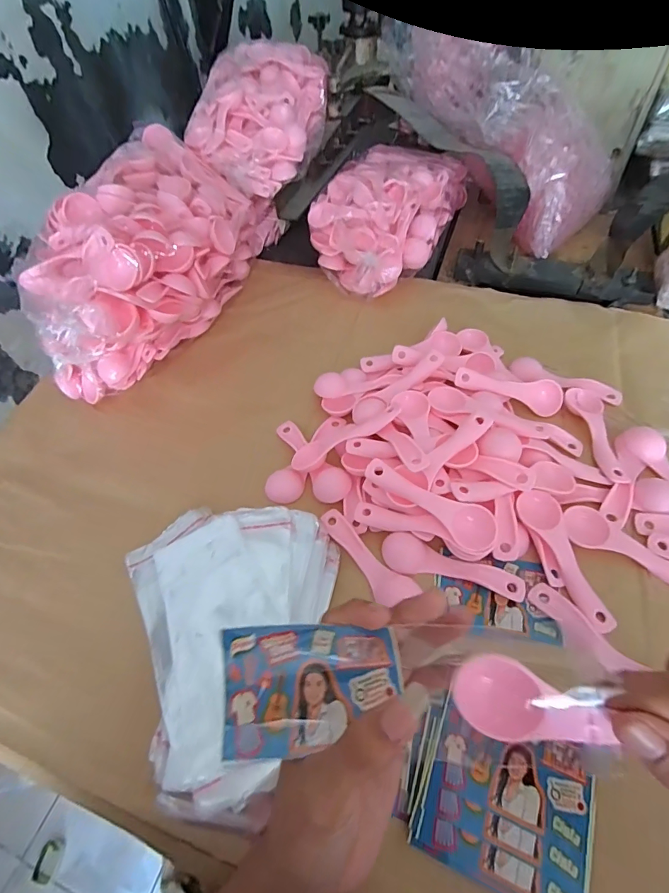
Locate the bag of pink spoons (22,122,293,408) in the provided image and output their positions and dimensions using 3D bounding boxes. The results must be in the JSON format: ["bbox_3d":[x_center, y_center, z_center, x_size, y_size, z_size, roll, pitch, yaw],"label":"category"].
[{"bbox_3d":[-0.199,-0.223,0.501,0.162,0.155,0.336,6,54,10],"label":"bag of pink spoons"}]

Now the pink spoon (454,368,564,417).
[{"bbox_3d":[0.174,-0.057,0.420,0.111,0.019,0.029,12,54,-6],"label":"pink spoon"}]

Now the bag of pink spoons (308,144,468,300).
[{"bbox_3d":[0.080,-0.332,0.590,0.160,0.099,0.280,20,58,19],"label":"bag of pink spoons"}]

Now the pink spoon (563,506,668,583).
[{"bbox_3d":[0.237,0.079,0.329,0.109,0.011,0.036,21,58,20],"label":"pink spoon"}]

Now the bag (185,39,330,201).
[{"bbox_3d":[-0.104,-0.460,0.609,0.168,0.105,0.281,17,71,-7],"label":"bag"}]

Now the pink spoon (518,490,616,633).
[{"bbox_3d":[0.180,0.087,0.333,0.036,0.013,0.111,-16,66,-6],"label":"pink spoon"}]

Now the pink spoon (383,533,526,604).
[{"bbox_3d":[0.096,0.096,0.342,0.112,0.012,0.030,10,55,12],"label":"pink spoon"}]

